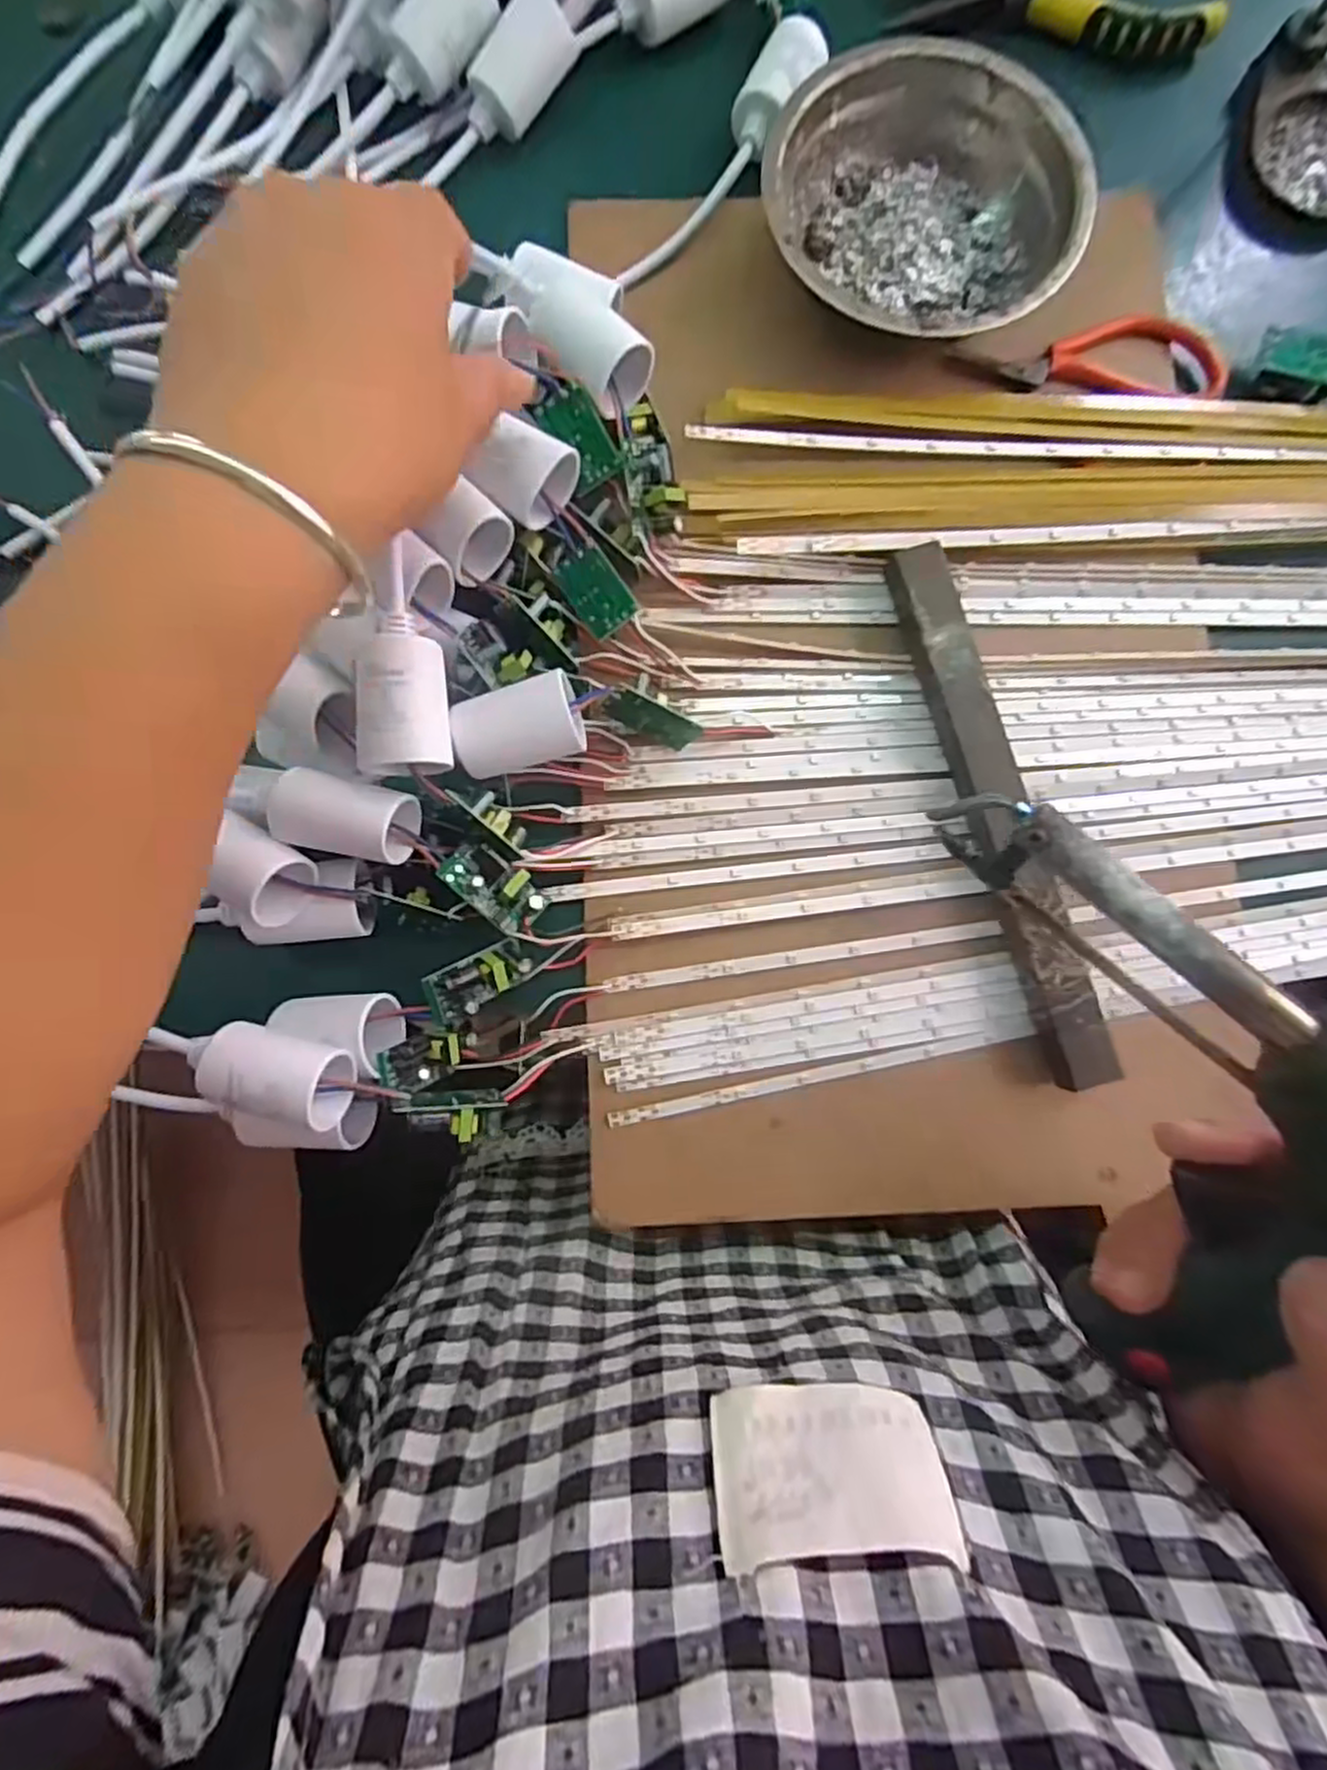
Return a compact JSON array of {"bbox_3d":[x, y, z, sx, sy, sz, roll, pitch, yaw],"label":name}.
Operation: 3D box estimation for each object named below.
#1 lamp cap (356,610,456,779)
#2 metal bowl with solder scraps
[{"bbox_3d":[-0.089,-0.064,0.262,0.028,0.036,0.052,-5,83,-1],"label":"lamp cap"},{"bbox_3d":[0.107,-0.279,0.312,0.126,0.034,0.129,0,86,-2],"label":"metal bowl with solder scraps"}]

